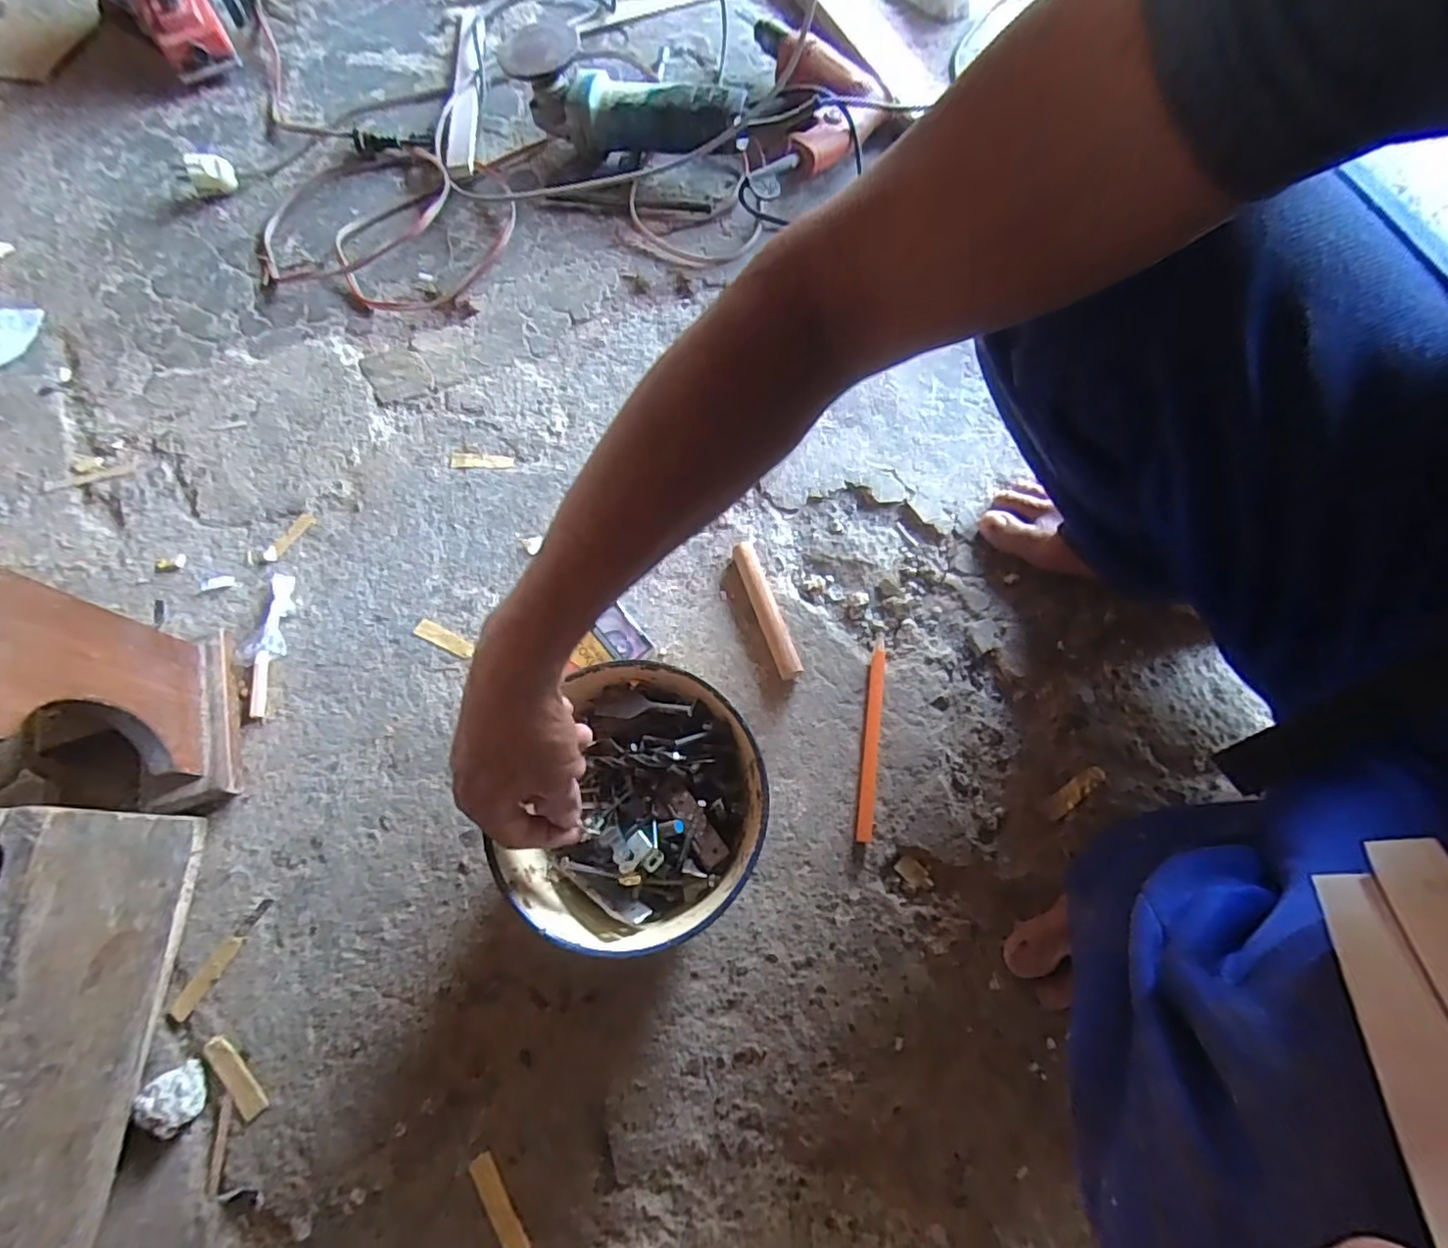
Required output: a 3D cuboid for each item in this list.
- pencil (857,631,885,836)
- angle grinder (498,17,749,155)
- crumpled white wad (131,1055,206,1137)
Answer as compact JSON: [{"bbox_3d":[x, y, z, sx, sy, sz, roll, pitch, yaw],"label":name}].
[{"bbox_3d":[0.121,0.091,0.510,0.013,0.005,0.164,9,69,3],"label":"pencil"},{"bbox_3d":[-0.113,-0.601,0.722,0.262,0.110,0.070,11,70,6],"label":"angle grinder"},{"bbox_3d":[-0.369,0.320,0.416,0.033,0.017,0.036,0,69,0],"label":"crumpled white wad"}]

